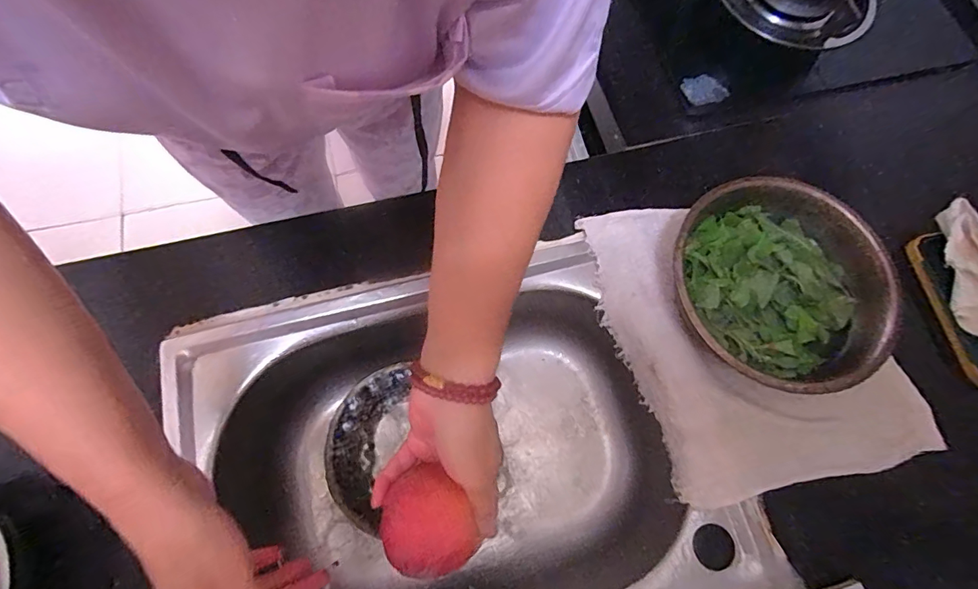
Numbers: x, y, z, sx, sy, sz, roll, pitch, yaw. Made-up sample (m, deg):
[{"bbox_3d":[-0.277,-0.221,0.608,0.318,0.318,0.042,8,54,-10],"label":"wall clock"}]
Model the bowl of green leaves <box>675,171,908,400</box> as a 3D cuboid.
[{"bbox_3d":[0.291,-0.008,0.481,0.213,0.067,0.215,1,71,-2],"label":"bowl of green leaves"}]

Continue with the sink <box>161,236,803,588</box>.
[{"bbox_3d":[-0.025,0.183,0.522,0.524,0.179,0.377,-10,72,-6],"label":"sink"}]

